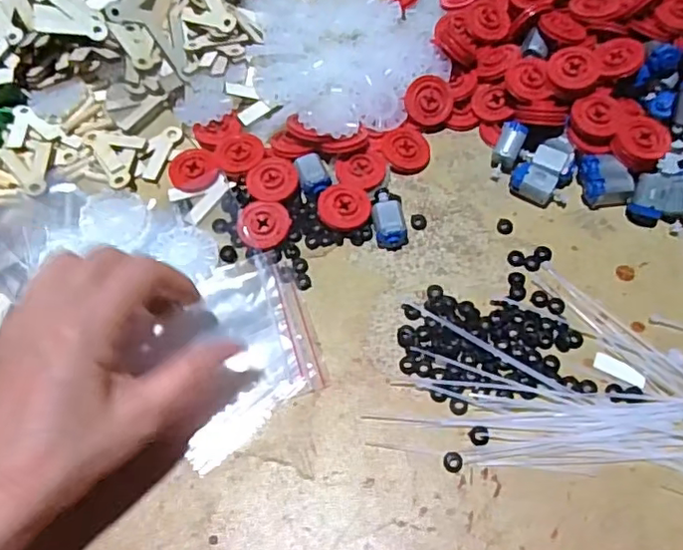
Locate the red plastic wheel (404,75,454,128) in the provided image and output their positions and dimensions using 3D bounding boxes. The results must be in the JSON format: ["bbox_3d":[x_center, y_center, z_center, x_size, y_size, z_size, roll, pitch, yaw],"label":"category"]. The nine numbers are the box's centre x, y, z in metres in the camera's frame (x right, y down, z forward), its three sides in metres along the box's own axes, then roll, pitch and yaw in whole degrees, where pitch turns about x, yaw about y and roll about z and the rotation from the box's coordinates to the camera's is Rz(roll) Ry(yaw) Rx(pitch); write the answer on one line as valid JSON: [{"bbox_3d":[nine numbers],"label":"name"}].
[{"bbox_3d":[0.060,-0.119,0.402,0.032,0.005,0.034,0,92,5],"label":"red plastic wheel"}]

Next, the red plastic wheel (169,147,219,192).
[{"bbox_3d":[-0.098,-0.070,0.391,0.031,0.004,0.031,0,80,3],"label":"red plastic wheel"}]

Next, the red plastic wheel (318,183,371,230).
[{"bbox_3d":[0.002,-0.043,0.367,0.032,0.009,0.031,0,63,1],"label":"red plastic wheel"}]

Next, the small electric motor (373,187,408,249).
[{"bbox_3d":[0.030,-0.037,0.367,0.020,0.015,0.041,-5,63,-2],"label":"small electric motor"}]

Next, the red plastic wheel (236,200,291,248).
[{"bbox_3d":[-0.048,-0.030,0.365,0.031,0.010,0.030,0,63,1],"label":"red plastic wheel"}]

